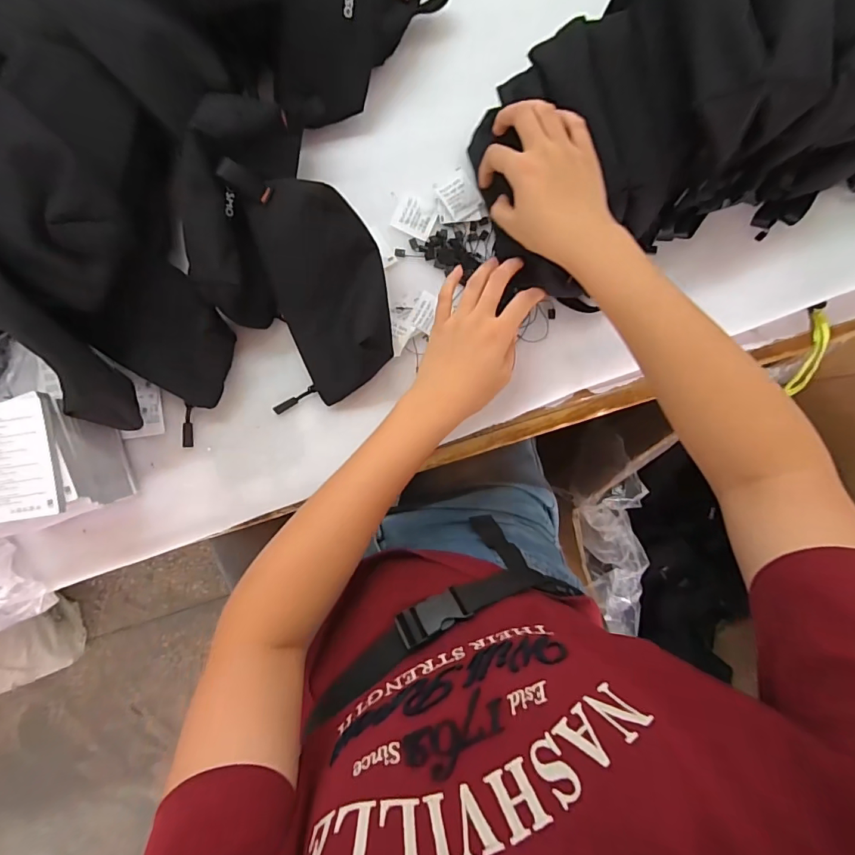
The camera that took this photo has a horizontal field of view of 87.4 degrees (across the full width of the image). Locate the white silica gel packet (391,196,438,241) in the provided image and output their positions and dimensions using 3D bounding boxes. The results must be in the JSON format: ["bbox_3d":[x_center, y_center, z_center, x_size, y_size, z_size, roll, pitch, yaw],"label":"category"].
[{"bbox_3d":[-0.013,-0.210,0.449,0.041,0.004,0.034,26,88,-4],"label":"white silica gel packet"}]

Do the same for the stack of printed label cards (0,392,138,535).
[{"bbox_3d":[-0.334,0.032,0.379,0.110,0.088,0.102,-13,91,-4],"label":"stack of printed label cards"}]

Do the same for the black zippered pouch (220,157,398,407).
[{"bbox_3d":[-0.094,-0.123,0.399,0.109,0.034,0.199,-10,104,2],"label":"black zippered pouch"}]

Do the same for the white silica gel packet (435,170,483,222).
[{"bbox_3d":[0.031,-0.231,0.445,0.036,0.007,0.038,-36,92,-4],"label":"white silica gel packet"}]

